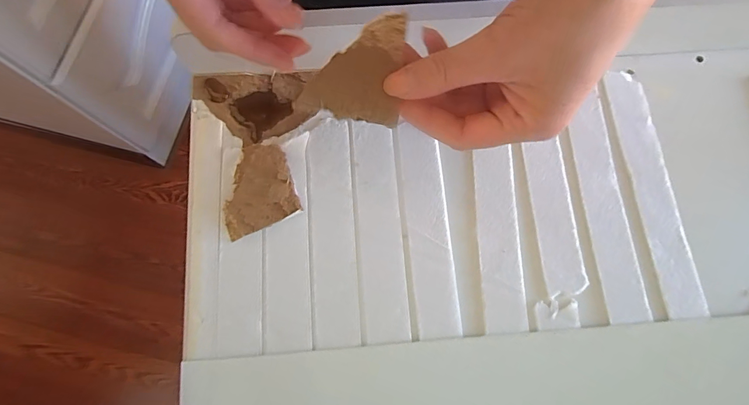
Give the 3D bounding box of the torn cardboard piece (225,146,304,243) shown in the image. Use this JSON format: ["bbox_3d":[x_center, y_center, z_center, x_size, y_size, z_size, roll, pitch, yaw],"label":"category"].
[{"bbox_3d":[-0.082,-0.011,0.270,0.049,0.006,0.060,-19,77,-5],"label":"torn cardboard piece"}]

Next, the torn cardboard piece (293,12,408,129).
[{"bbox_3d":[-0.011,-0.073,0.210,0.050,0.010,0.058,6,76,1],"label":"torn cardboard piece"}]

